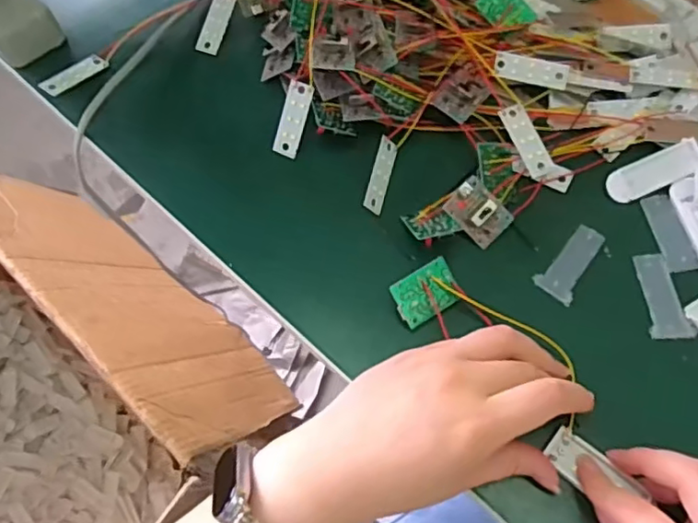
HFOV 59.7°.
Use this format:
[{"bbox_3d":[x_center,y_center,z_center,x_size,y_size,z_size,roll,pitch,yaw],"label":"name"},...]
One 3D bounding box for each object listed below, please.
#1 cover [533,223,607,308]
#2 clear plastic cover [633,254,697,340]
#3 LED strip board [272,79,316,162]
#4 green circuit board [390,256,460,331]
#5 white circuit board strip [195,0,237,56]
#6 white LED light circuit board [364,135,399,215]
[{"bbox_3d":[0.126,0.000,0.344,0.022,0.004,0.049,36,73,17],"label":"cover"},{"bbox_3d":[0.171,0.018,0.332,0.021,0.004,0.049,-5,66,1],"label":"clear plastic cover"},{"bbox_3d":[-0.034,-0.088,0.378,0.016,0.004,0.046,24,112,13],"label":"LED strip board"},{"bbox_3d":[0.042,0.017,0.330,0.035,0.004,0.026,-30,94,-11],"label":"green circuit board"},{"bbox_3d":[-0.092,-0.168,0.424,0.016,0.004,0.047,18,87,-8],"label":"white circuit board strip"},{"bbox_3d":[0.020,-0.051,0.363,0.004,0.016,0.045,4,73,47],"label":"white LED light circuit board"}]

